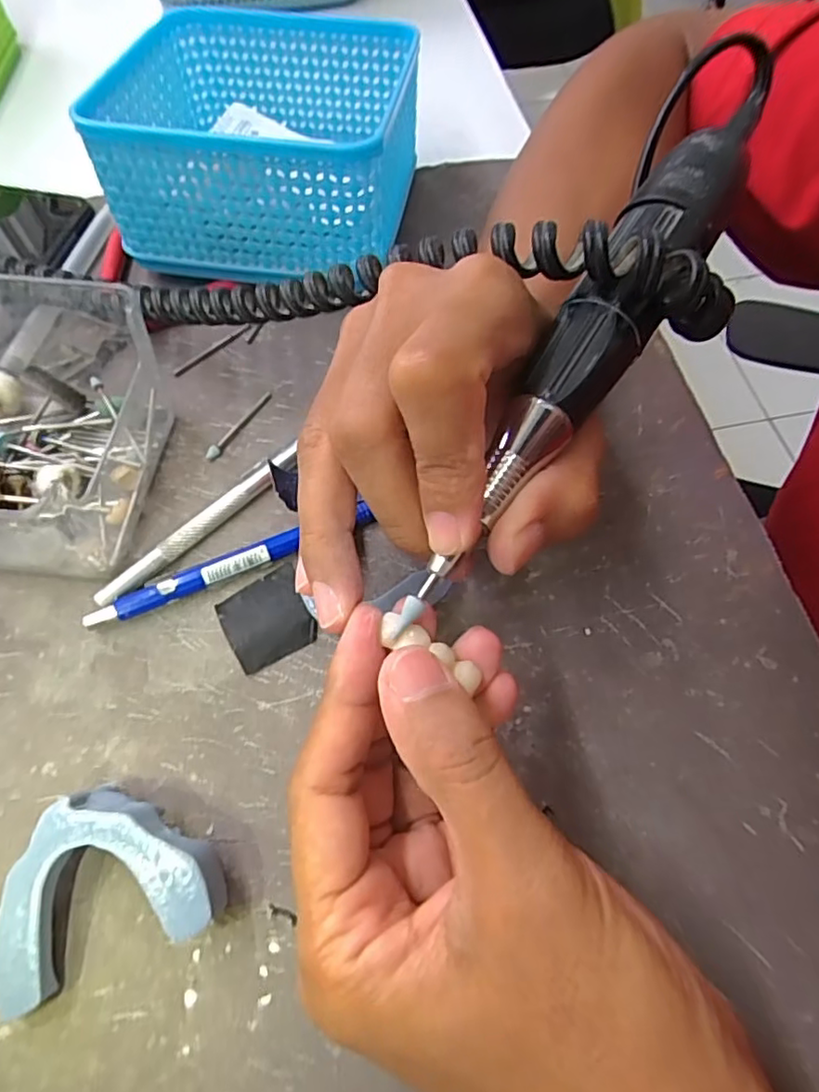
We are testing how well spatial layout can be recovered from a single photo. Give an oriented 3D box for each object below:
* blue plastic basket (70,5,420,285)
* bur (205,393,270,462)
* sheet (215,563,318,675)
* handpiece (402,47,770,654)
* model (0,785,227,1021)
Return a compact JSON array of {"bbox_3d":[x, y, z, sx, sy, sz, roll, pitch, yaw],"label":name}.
[{"bbox_3d":[-0.068,-0.195,0.295,0.128,0.072,0.132,8,64,2],"label":"blue plastic basket"},{"bbox_3d":[-0.074,-0.053,0.263,0.006,0.004,0.042,28,66,11],"label":"bur"},{"bbox_3d":[-0.053,0.026,0.224,0.030,0.004,0.032,-25,67,-14],"label":"sheet"},{"bbox_3d":[0.050,-0.060,0.162,0.025,0.023,0.188,31,81,13],"label":"handpiece"},{"bbox_3d":[-0.088,0.096,0.177,0.062,0.025,0.046,-20,66,-11],"label":"model"}]

